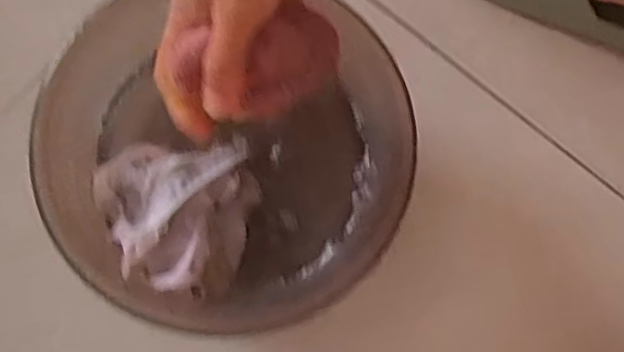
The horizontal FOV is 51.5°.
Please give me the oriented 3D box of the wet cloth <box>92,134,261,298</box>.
[{"bbox_3d":[-0.098,0.017,0.435,0.110,0.046,0.109,15,78,2],"label":"wet cloth"}]

